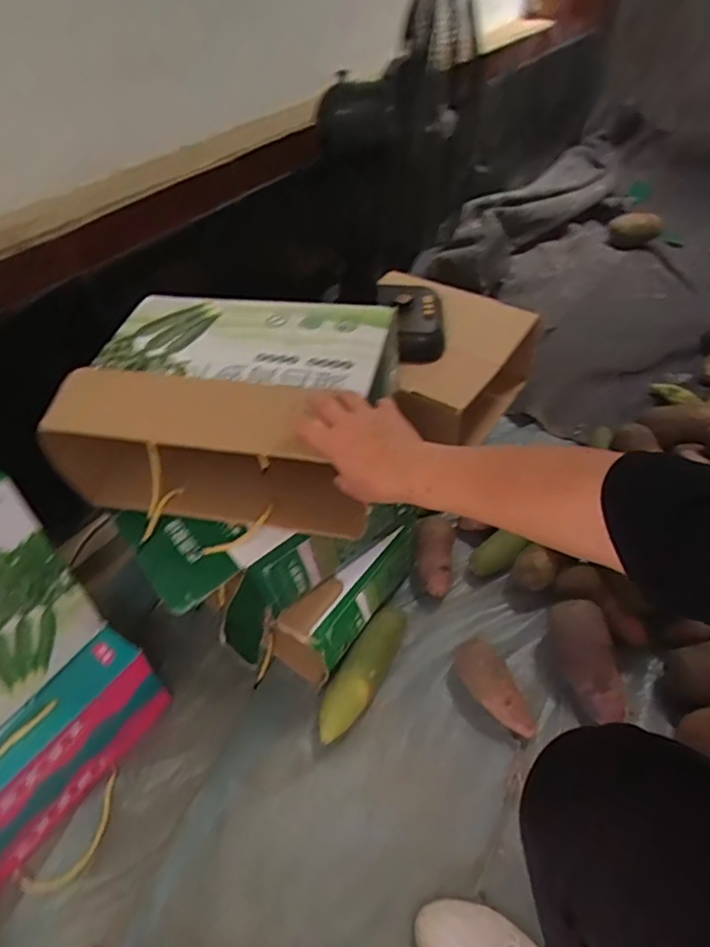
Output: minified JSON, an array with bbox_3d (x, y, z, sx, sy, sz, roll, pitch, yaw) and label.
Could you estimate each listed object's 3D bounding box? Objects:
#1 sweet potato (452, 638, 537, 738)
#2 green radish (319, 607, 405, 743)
[{"bbox_3d":[0.187,0.287,0.792,0.064,0.048,0.136,-33,77,-25],"label":"sweet potato"},{"bbox_3d":[0.009,0.283,0.818,0.053,0.058,0.185,23,51,24],"label":"green radish"}]

